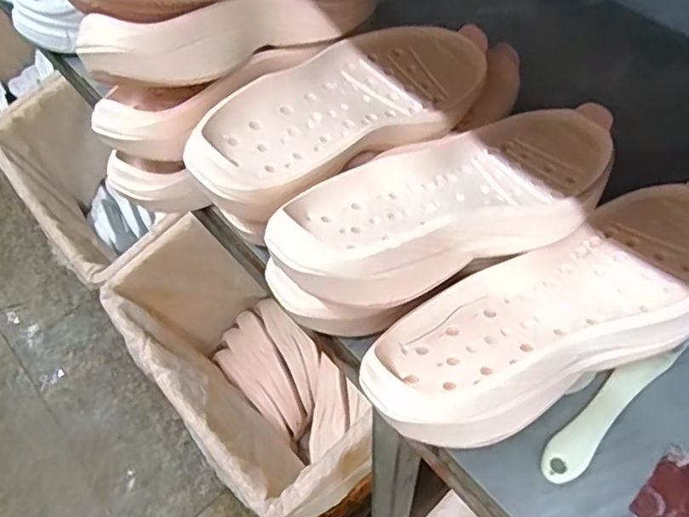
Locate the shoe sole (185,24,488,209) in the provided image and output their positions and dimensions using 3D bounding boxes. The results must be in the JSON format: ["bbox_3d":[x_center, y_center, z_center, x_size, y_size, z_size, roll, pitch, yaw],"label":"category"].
[{"bbox_3d":[0.005,-0.108,0.438,0.092,0.034,0.265,36,51,25],"label":"shoe sole"}]

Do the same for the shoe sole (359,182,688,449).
[{"bbox_3d":[0.133,0.033,0.373,0.255,0.067,0.095,-29,58,-15],"label":"shoe sole"}]

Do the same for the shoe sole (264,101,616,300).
[{"bbox_3d":[0.078,-0.042,0.390,0.258,0.037,0.100,-24,56,-30],"label":"shoe sole"}]

